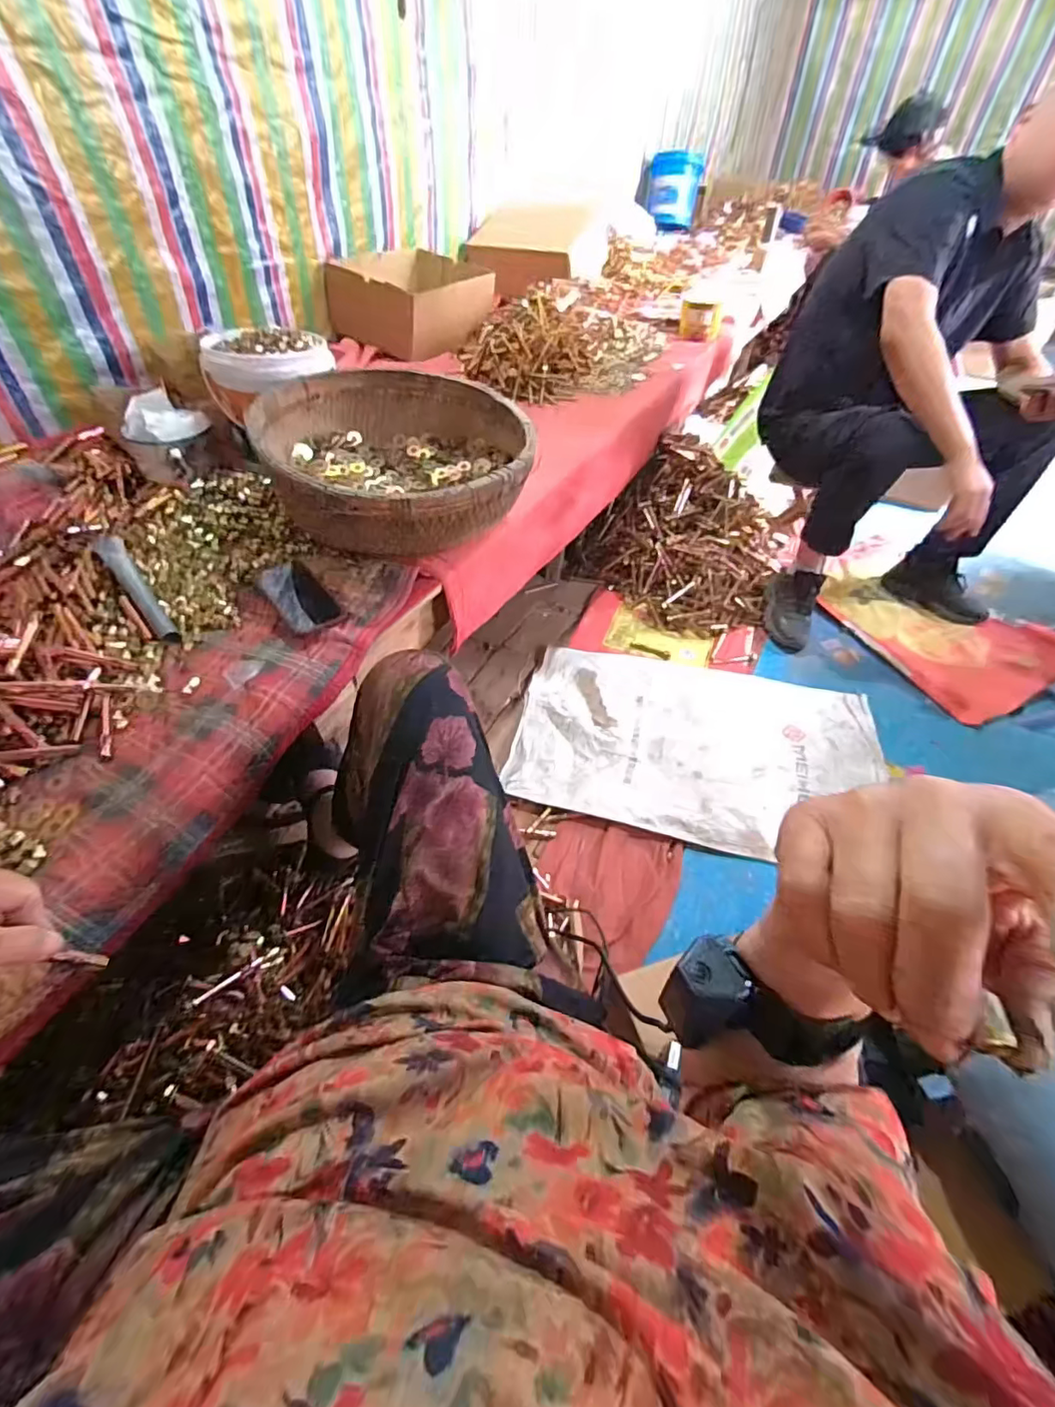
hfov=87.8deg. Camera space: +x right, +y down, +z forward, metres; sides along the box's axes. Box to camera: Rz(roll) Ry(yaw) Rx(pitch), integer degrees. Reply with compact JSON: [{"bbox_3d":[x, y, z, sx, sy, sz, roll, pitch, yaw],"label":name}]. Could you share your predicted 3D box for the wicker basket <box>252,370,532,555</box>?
[{"bbox_3d":[-0.198,-0.386,0.881,0.390,0.145,0.426,-19,51,-19],"label":"wicker basket"}]

